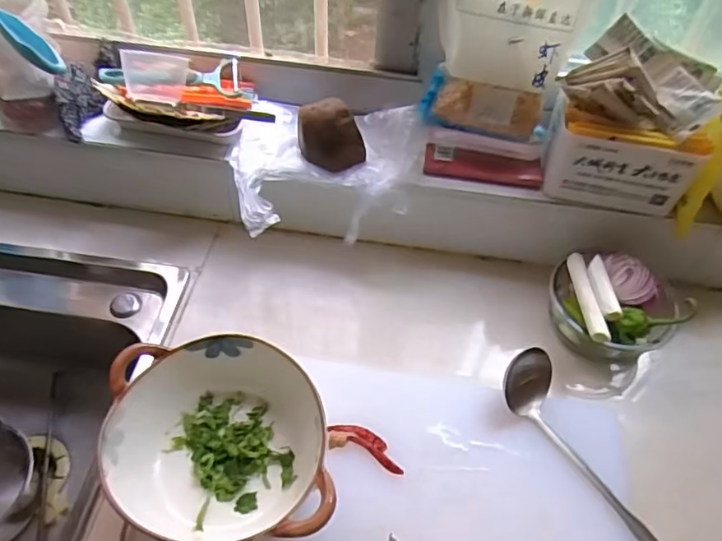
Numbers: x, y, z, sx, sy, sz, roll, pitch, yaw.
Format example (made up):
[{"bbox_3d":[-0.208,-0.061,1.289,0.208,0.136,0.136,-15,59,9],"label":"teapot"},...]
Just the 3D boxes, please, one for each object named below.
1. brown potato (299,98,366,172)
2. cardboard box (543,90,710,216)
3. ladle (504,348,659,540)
[{"bbox_3d":[-0.036,-0.168,0.676,0.078,0.071,0.050,-1,52,-4],"label":"brown potato"},{"bbox_3d":[0.298,-0.138,0.649,0.151,0.090,0.098,15,52,9],"label":"cardboard box"},{"bbox_3d":[0.227,0.206,0.535,0.057,0.067,0.273,-21,56,-18],"label":"ladle"}]

